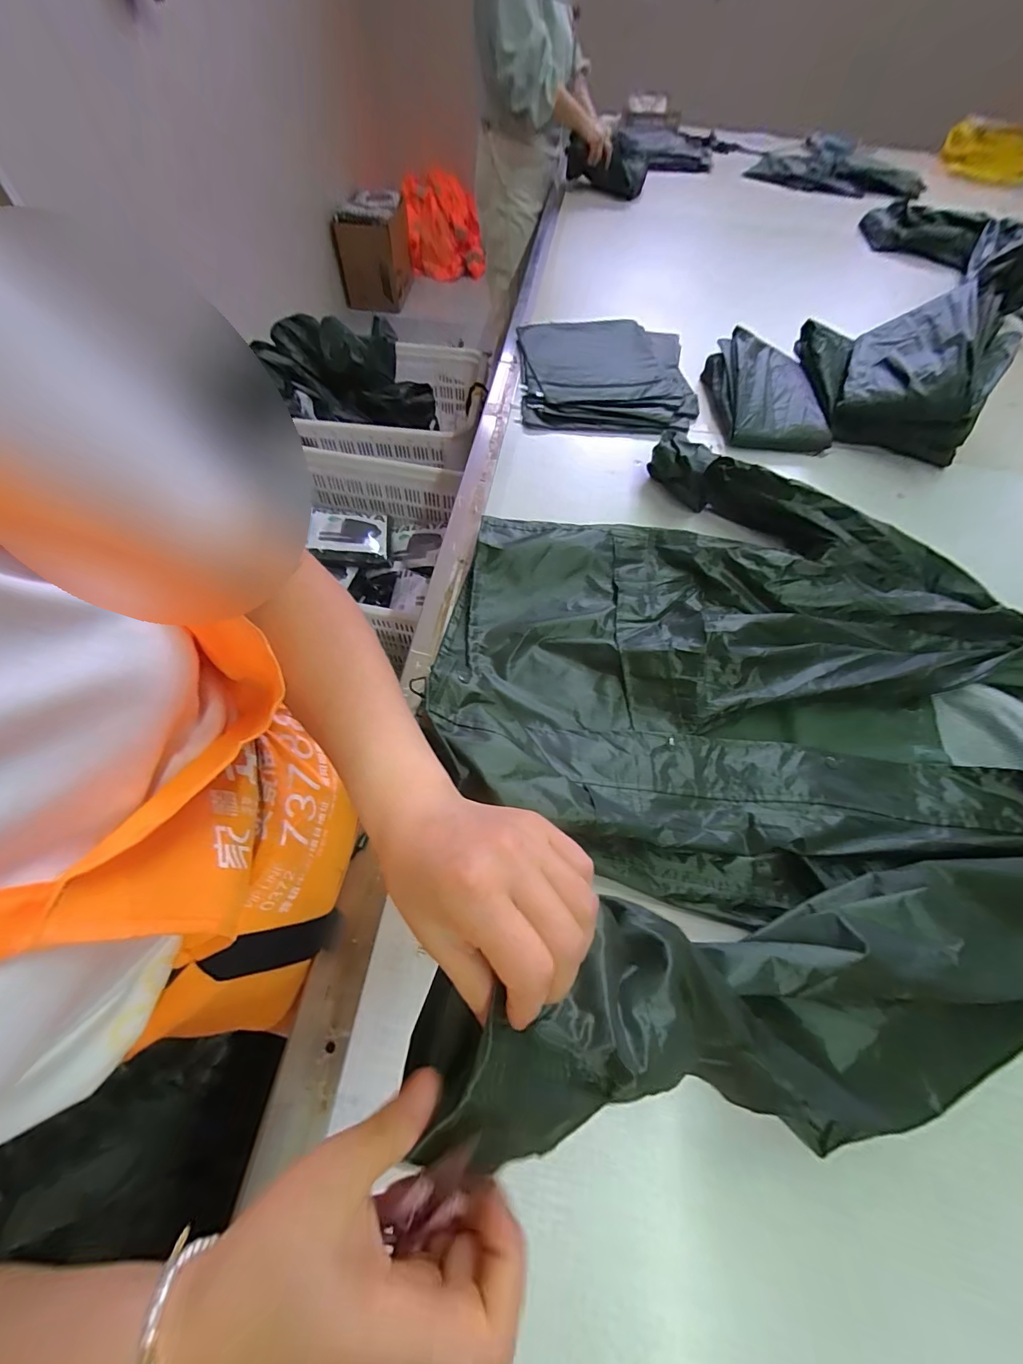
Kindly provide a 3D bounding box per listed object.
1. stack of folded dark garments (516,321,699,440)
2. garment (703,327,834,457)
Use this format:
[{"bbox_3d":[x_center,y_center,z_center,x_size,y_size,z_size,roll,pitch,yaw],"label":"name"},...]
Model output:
[{"bbox_3d":[0.184,-0.615,0.921,0.334,0.039,0.395,3,60,-1],"label":"stack of folded dark garments"},{"bbox_3d":[0.478,-0.549,0.864,0.196,0.056,0.289,6,60,1],"label":"garment"}]

